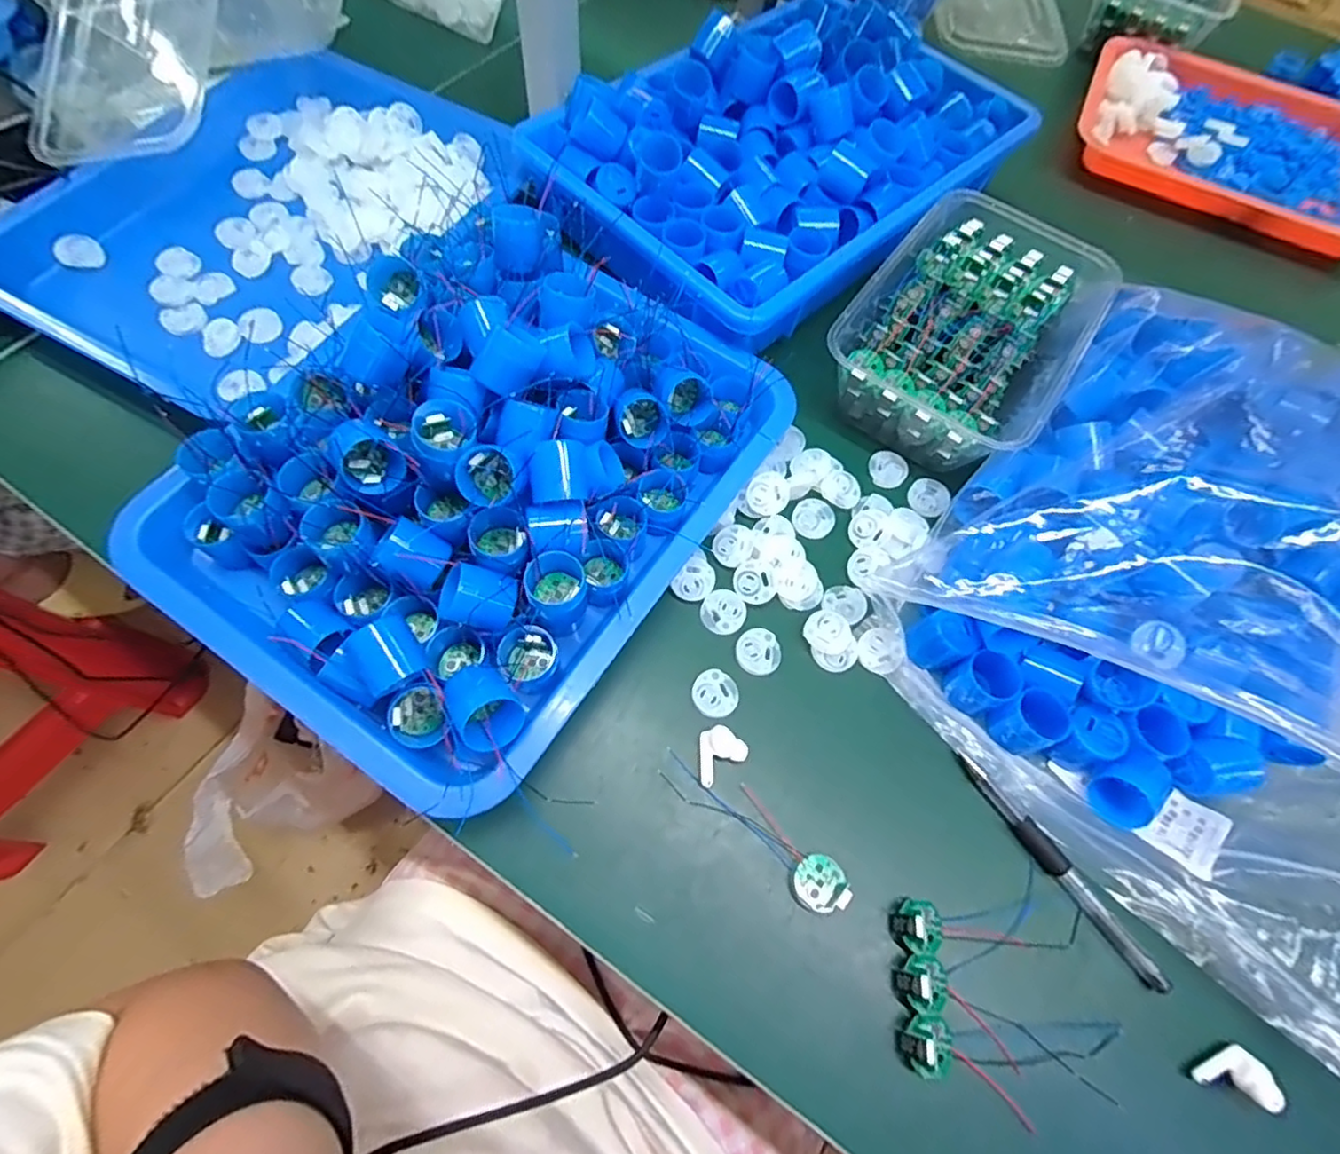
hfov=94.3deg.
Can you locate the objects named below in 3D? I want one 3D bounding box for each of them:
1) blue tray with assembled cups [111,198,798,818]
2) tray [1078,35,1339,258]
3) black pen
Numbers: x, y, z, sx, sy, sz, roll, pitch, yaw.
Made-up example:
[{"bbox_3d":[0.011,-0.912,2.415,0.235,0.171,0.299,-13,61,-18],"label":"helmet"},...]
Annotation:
[{"bbox_3d":[-0.106,-0.070,0.350,0.257,0.090,0.322,33,67,10],"label":"blue tray with assembled cups"},{"bbox_3d":[0.542,-0.423,0.596,0.279,0.034,0.212,28,66,8],"label":"tray"},{"bbox_3d":[0.200,0.149,0.319,0.011,0.009,0.131,-31,72,-17],"label":"black pen"}]

